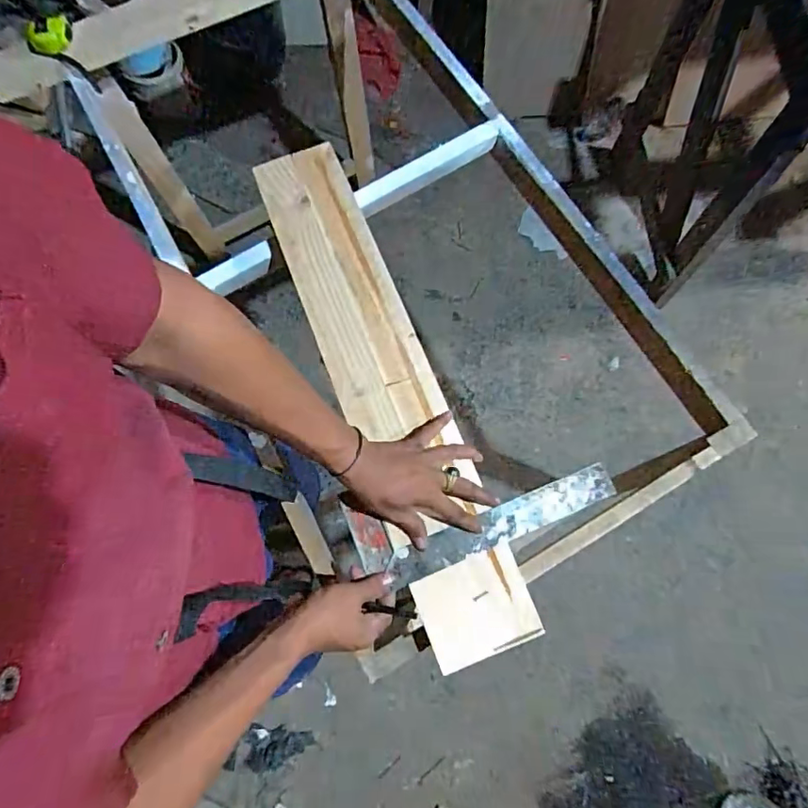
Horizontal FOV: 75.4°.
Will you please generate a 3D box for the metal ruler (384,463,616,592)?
[{"bbox_3d":[0.114,0.140,0.607,0.272,0.007,0.041,-22,75,-5],"label":"metal ruler"}]

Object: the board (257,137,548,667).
[{"bbox_3d":[-0.035,-0.052,0.671,0.118,0.028,0.717,-21,73,-6],"label":"board"}]

